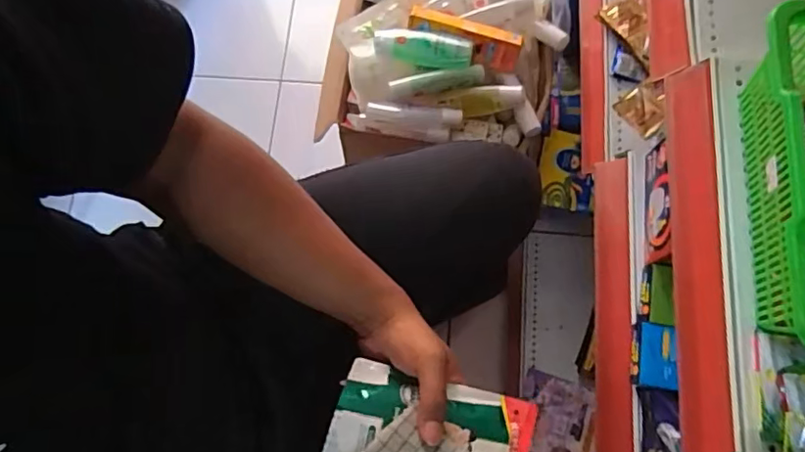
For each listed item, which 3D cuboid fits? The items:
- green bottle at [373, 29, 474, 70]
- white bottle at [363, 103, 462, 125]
[{"bbox_3d":[0.028,-0.246,0.784,0.136,0.035,0.046,12,75,5],"label":"green bottle"},{"bbox_3d":[0.016,-0.162,0.791,0.135,0.020,0.029,4,75,3],"label":"white bottle"}]

